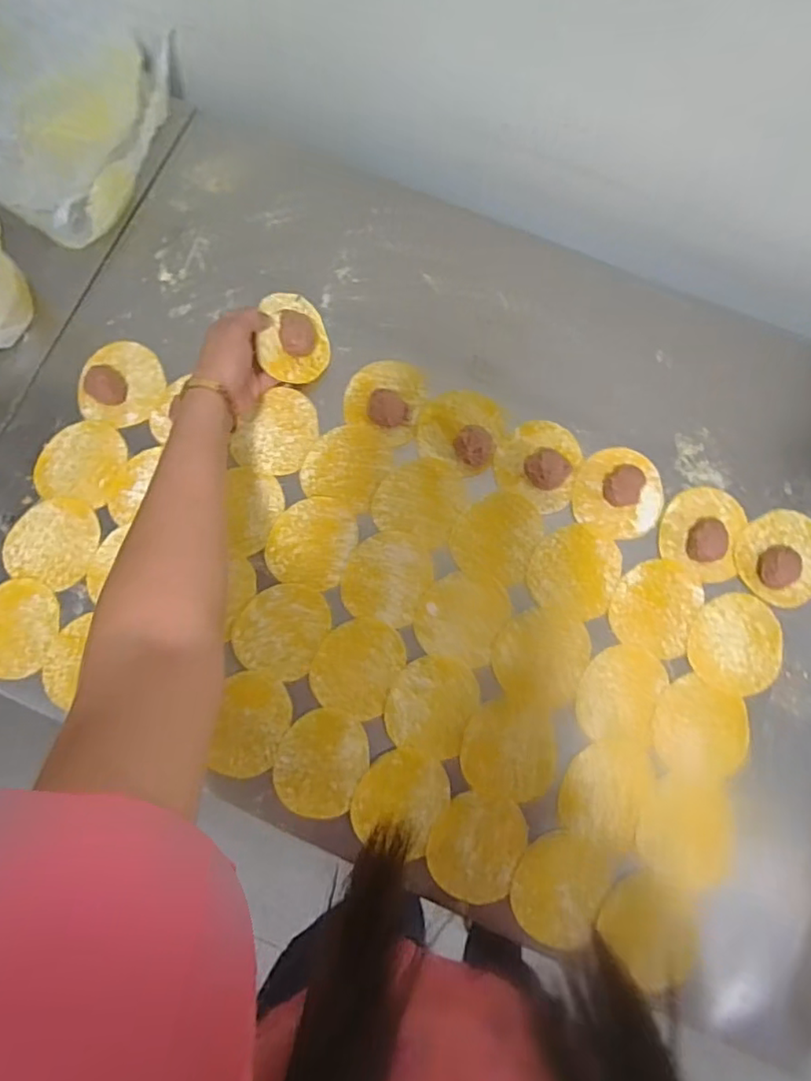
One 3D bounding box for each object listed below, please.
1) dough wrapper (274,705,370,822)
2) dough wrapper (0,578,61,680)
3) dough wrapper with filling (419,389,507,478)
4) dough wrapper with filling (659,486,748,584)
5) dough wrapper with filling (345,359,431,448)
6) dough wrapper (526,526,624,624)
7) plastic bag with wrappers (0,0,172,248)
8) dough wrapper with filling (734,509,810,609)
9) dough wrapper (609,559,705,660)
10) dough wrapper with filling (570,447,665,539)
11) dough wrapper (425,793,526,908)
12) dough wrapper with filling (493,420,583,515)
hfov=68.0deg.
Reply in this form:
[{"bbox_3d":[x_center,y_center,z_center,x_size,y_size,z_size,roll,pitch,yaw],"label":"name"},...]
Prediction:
[{"bbox_3d":[-0.071,0.187,0.510,0.073,0.005,0.086,26,80,5],"label":"dough wrapper"},{"bbox_3d":[-0.350,0.078,0.535,0.073,0.006,0.085,13,82,-4],"label":"dough wrapper"},{"bbox_3d":[0.053,-0.108,0.559,0.077,0.025,0.076,0,79,0],"label":"dough wrapper with filling"},{"bbox_3d":[0.269,-0.010,0.536,0.071,0.022,0.082,19,79,4],"label":"dough wrapper with filling"},{"bbox_3d":[-0.019,-0.137,0.571,0.074,0.016,0.081,0,79,0],"label":"dough wrapper with filling"},{"bbox_3d":[0.152,0.027,0.541,0.076,0.004,0.081,0,79,0],"label":"dough wrapper"},{"bbox_3d":[-0.349,-0.421,0.594,0.174,0.088,0.232,12,79,3],"label":"plastic bag with wrappers"},{"bbox_3d":[0.339,0.013,0.534,0.079,0.017,0.086,0,79,0],"label":"dough wrapper with filling"},{"bbox_3d":[0.222,0.057,0.533,0.073,0.004,0.082,24,80,5],"label":"dough wrapper"},{"bbox_3d":[0.197,-0.046,0.548,0.079,0.016,0.082,0,79,0],"label":"dough wrapper with filling"},{"bbox_3d":[0.059,0.251,0.496,0.072,0.004,0.083,26,80,5],"label":"dough wrapper"},{"bbox_3d":[0.128,-0.075,0.554,0.077,0.022,0.078,0,79,0],"label":"dough wrapper with filling"}]

